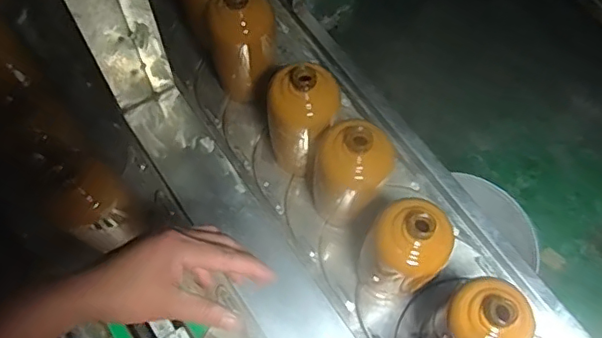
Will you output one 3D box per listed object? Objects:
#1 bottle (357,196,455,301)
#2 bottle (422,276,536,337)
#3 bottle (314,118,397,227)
[{"bbox_3d":[0.112,0.091,0.617,0.079,0.190,0.072,1,68,-3],"label":"bottle"},{"bbox_3d":[0.177,0.169,0.588,0.072,0.187,0.077,1,68,-3],"label":"bottle"},{"bbox_3d":[0.056,0.012,0.653,0.078,0.185,0.066,22,68,6],"label":"bottle"}]

